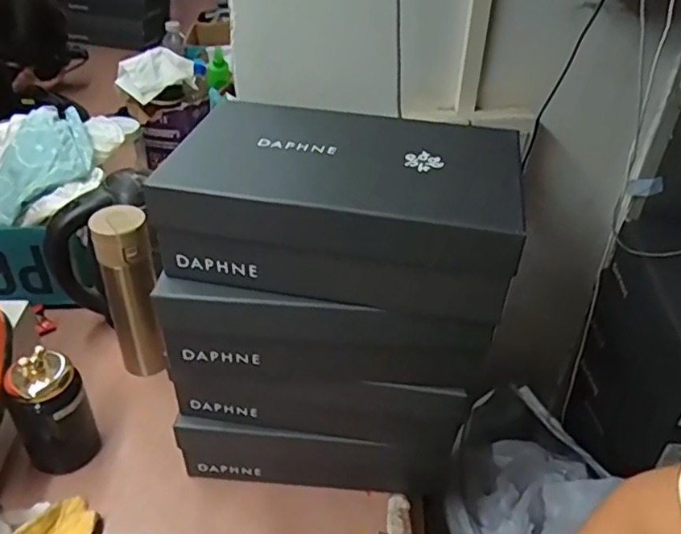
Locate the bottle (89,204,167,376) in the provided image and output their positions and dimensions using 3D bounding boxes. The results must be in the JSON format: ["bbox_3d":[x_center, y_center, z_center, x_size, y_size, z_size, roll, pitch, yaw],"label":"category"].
[{"bbox_3d":[-0.266,0.038,0.775,0.059,0.241,0.055,-19,43,-25],"label":"bottle"}]

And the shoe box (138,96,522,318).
[{"bbox_3d":[0.006,-0.060,0.545,0.292,0.102,0.169,9,38,9],"label":"shoe box"}]

